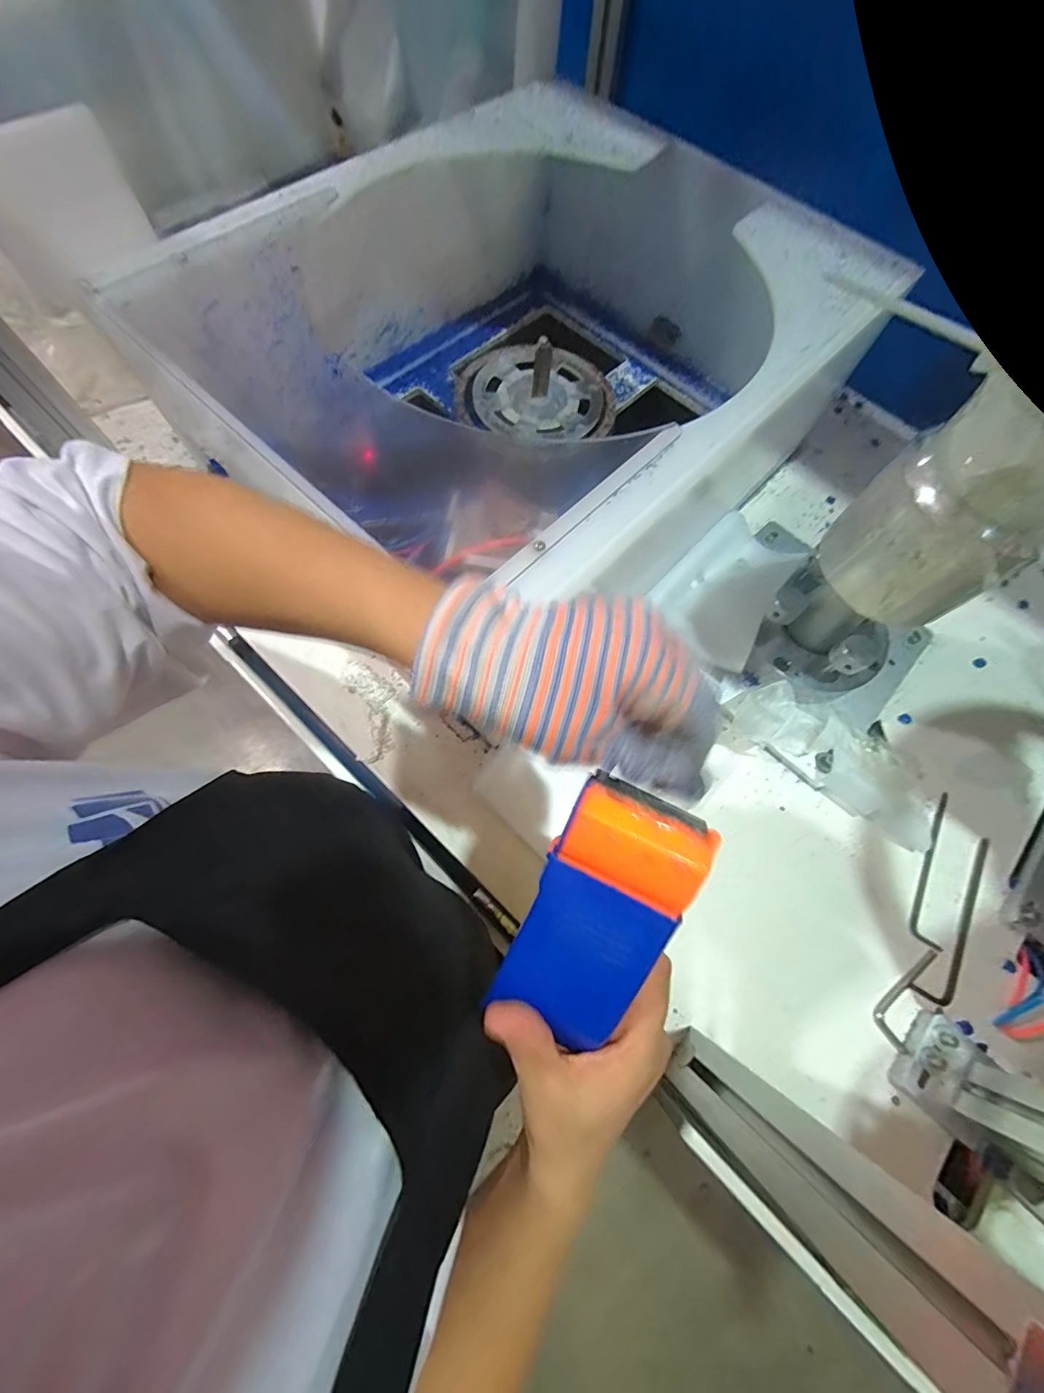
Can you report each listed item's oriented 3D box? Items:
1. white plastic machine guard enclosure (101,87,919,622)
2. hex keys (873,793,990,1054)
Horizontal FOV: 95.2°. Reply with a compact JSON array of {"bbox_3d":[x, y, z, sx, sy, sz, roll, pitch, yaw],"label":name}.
[{"bbox_3d":[0.011,-0.322,0.482,0.445,0.195,0.520,42,74,12],"label":"white plastic machine guard enclosure"},{"bbox_3d":[0.369,0.198,0.422,0.056,0.005,0.225,30,72,8],"label":"hex keys"}]

